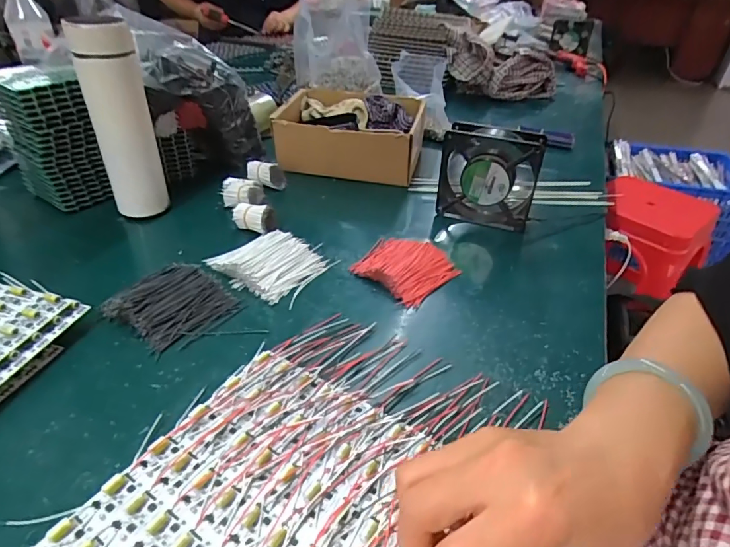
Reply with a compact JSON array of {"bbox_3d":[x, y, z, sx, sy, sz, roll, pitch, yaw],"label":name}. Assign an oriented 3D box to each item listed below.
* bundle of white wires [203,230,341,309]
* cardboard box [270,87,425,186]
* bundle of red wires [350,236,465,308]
[{"bbox_3d":[-0.110,-0.017,0.517,0.119,0.017,0.100,19,39,21],"label":"bundle of white wires"},{"bbox_3d":[-0.022,-0.228,0.736,0.216,0.088,0.175,8,36,7],"label":"cardboard box"},{"bbox_3d":[0.045,-0.014,0.522,0.106,0.016,0.099,30,44,33],"label":"bundle of red wires"}]

